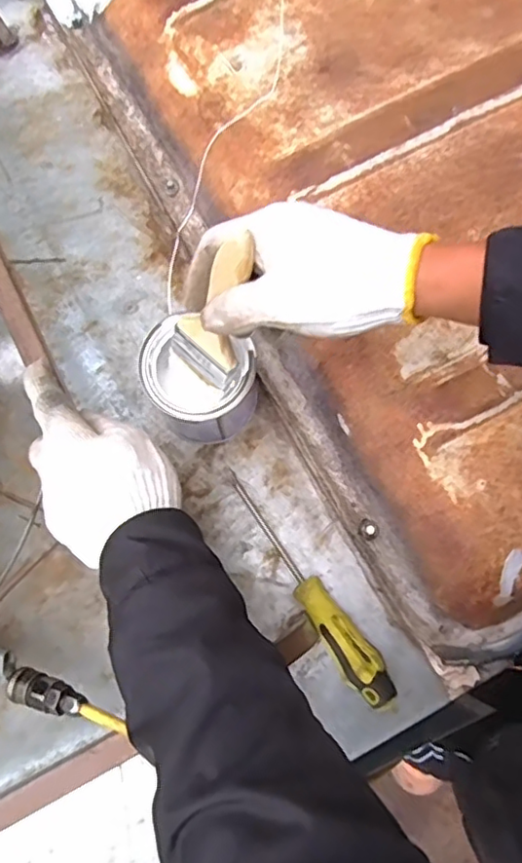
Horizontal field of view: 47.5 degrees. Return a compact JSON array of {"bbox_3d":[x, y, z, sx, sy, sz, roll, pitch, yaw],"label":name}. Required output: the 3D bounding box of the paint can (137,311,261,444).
[{"bbox_3d":[-0.052,-0.037,0.500,0.089,0.097,0.077,25,73,5],"label":"paint can"}]

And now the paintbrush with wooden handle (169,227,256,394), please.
[{"bbox_3d":[-0.032,-0.081,0.410,0.052,0.138,0.014,46,60,10],"label":"paintbrush with wooden handle"}]

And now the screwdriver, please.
[{"bbox_3d":[0.035,0.127,0.497,0.031,0.028,0.219,-33,66,-8],"label":"screwdriver"}]

